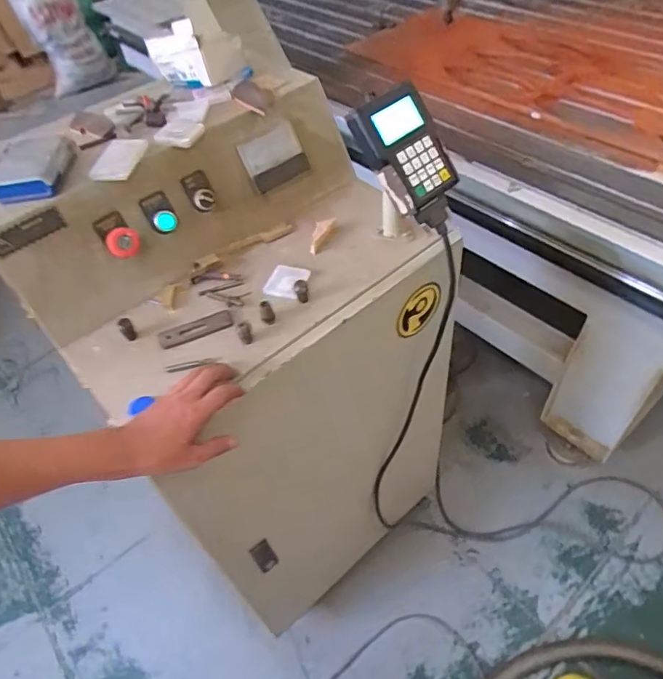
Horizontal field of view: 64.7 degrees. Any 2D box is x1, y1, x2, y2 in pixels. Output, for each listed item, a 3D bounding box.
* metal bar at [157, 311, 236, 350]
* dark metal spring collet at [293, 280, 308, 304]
[{"bbox_3d":[-0.182,-0.014,0.703,0.097,0.009,0.033,-24,50,-14],"label":"metal bar"},{"bbox_3d":[-0.041,-0.065,0.712,0.018,0.028,0.025,-12,48,-4],"label":"dark metal spring collet"}]

